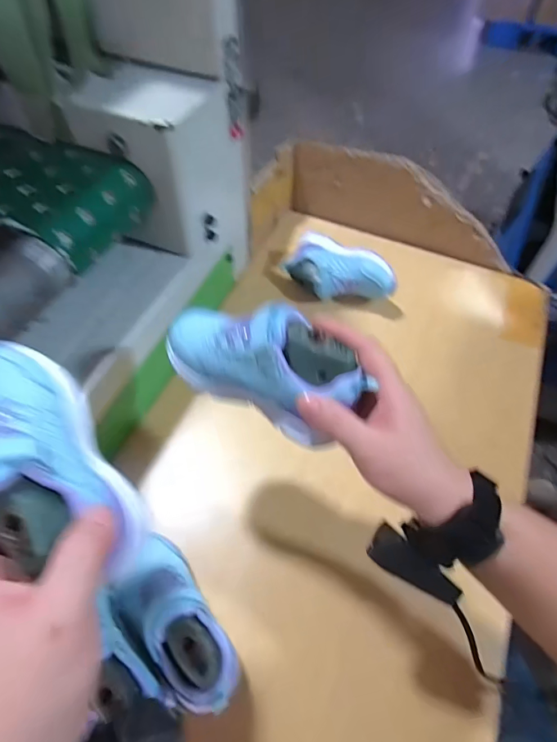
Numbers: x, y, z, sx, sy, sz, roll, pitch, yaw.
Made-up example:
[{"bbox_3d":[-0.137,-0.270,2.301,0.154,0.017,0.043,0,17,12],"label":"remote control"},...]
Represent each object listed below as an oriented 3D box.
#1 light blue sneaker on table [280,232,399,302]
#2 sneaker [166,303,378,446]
[{"bbox_3d":[0.090,-0.147,0.674,0.165,0.072,0.068,32,60,17],"label":"light blue sneaker on table"},{"bbox_3d":[-0.015,-0.014,0.344,0.167,0.067,0.065,25,58,13],"label":"sneaker"}]

